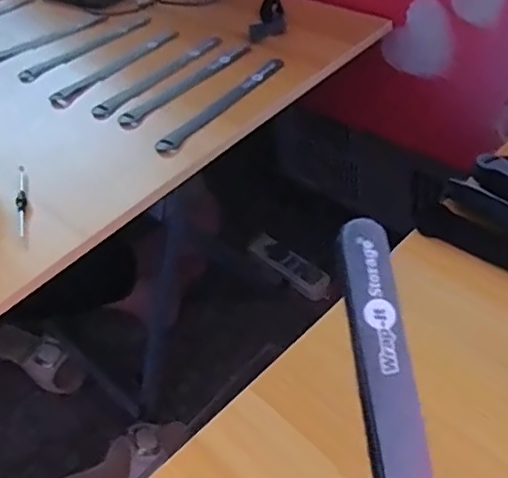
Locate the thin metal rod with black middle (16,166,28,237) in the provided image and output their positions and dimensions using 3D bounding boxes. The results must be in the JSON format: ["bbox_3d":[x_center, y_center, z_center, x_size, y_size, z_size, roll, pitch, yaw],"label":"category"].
[{"bbox_3d":[-0.224,-0.039,0.571,0.008,0.009,0.101,-18,45,-6],"label":"thin metal rod with black middle"}]

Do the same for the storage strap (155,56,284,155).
[{"bbox_3d":[-0.030,-0.155,0.658,0.024,0.008,0.212,24,55,31],"label":"storage strap"}]

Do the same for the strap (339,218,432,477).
[{"bbox_3d":[0.056,0.084,0.223,0.022,0.016,0.195,-6,66,2],"label":"strap"}]

